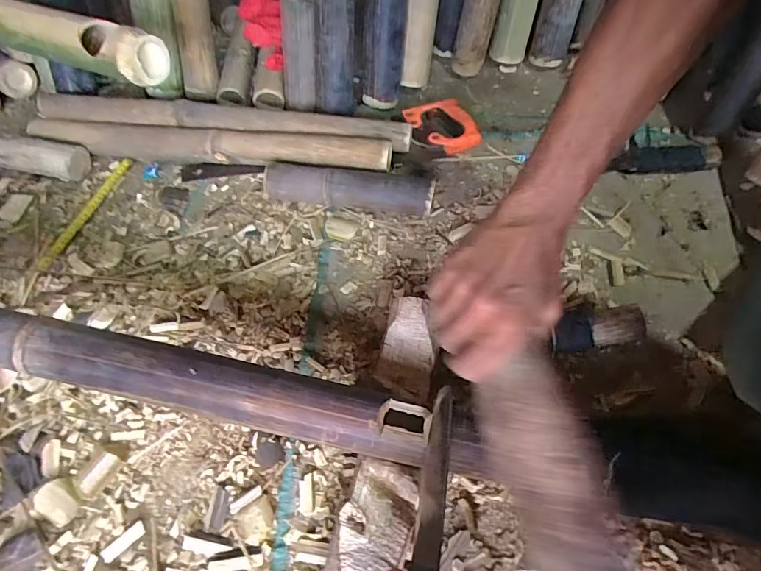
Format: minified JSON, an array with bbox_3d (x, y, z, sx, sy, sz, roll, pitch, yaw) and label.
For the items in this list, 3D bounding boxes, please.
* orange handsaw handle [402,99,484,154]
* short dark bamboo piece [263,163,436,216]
[{"bbox_3d":[0.110,-0.275,0.782,0.101,0.031,0.116,-21,60,-8],"label":"orange handsaw handle"},{"bbox_3d":[-0.050,-0.148,0.708,0.262,0.060,0.052,7,61,9],"label":"short dark bamboo piece"}]

